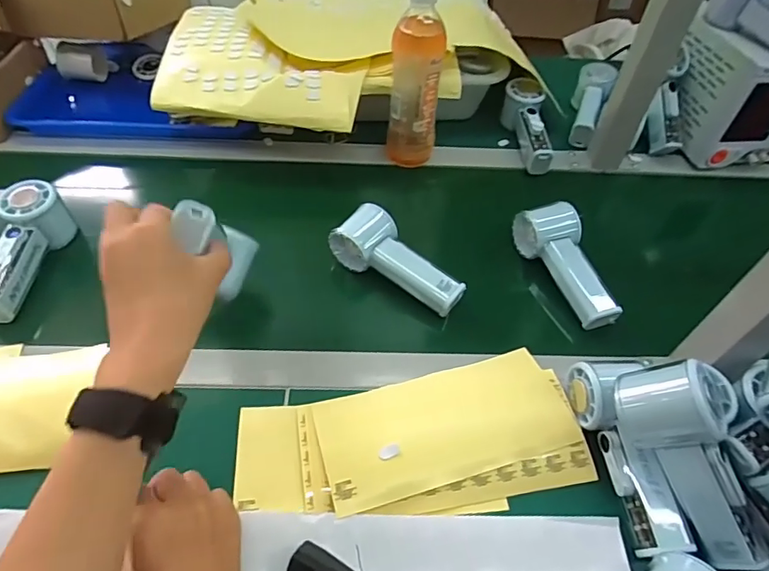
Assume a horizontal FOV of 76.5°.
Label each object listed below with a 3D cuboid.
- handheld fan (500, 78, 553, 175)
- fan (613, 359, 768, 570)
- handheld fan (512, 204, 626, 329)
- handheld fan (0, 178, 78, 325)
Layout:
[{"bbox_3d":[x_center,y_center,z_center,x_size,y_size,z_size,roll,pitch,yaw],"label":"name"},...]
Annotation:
[{"bbox_3d":[0.207,-0.221,0.692,0.045,0.053,0.148,-5,67,-7],"label":"handheld fan"},{"bbox_3d":[0.231,0.133,0.365,0.065,0.070,0.155,-24,91,-21],"label":"fan"},{"bbox_3d":[0.199,-0.026,0.535,0.059,0.049,0.144,-9,51,-10],"label":"handheld fan"},{"bbox_3d":[-0.380,-0.037,0.513,0.051,0.056,0.155,3,64,-1],"label":"handheld fan"}]

